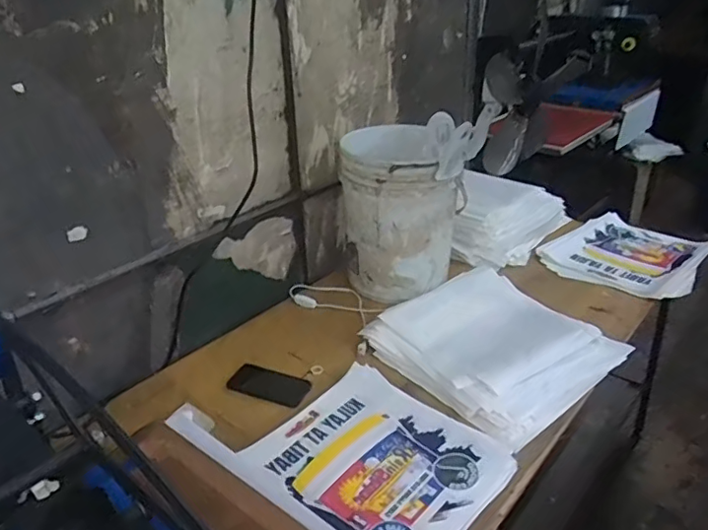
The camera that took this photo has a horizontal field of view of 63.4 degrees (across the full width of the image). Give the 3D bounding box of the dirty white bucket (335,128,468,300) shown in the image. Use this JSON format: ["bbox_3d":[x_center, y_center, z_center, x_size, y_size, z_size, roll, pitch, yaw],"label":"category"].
[{"bbox_3d":[0.117,-0.147,1.477,0.277,0.390,0.346,-1,28,3],"label":"dirty white bucket"}]

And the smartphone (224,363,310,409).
[{"bbox_3d":[-0.172,0.243,1.170,0.164,0.011,0.087,10,30,23],"label":"smartphone"}]

